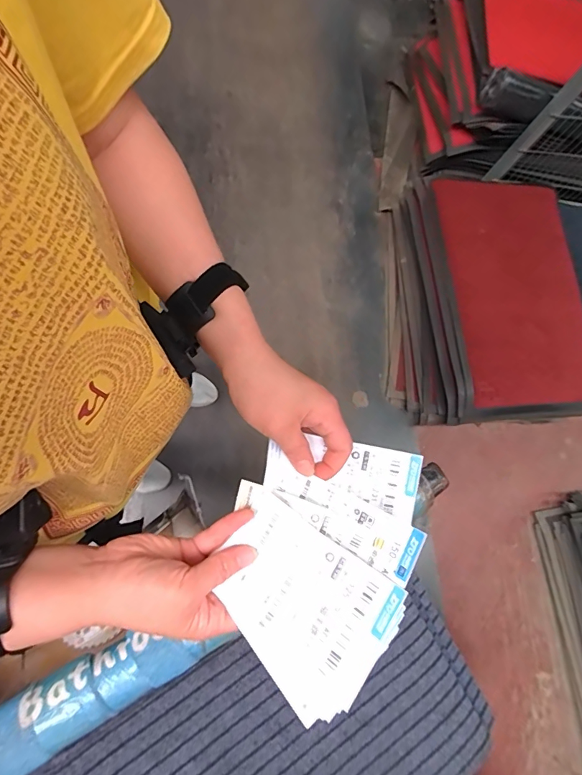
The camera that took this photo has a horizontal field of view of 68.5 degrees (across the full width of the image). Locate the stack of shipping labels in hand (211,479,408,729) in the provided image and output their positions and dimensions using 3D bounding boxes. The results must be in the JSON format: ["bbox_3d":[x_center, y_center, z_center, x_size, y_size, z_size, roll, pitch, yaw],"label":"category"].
[{"bbox_3d":[-0.004,0.154,0.321,0.150,0.010,0.103,30,80,25],"label":"stack of shipping labels in hand"}]

